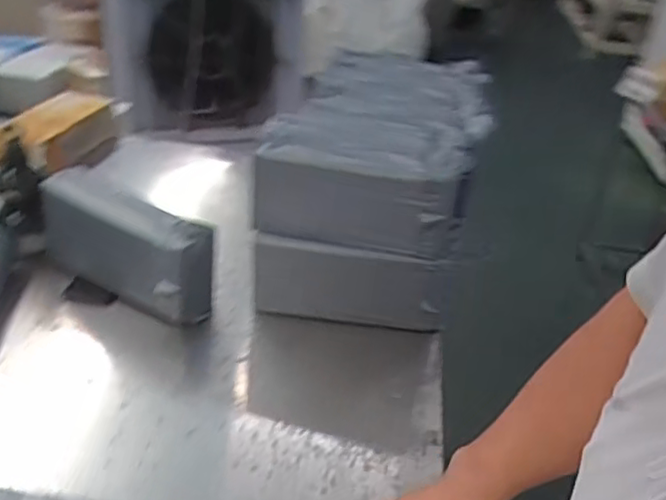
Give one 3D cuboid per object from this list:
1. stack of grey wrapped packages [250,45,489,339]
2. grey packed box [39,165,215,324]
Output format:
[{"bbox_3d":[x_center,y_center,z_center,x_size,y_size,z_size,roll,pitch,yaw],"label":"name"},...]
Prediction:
[{"bbox_3d":[0.096,-0.155,1.262,0.321,0.274,0.673,12,31,10],"label":"stack of grey wrapped packages"},{"bbox_3d":[-0.340,-0.010,1.068,0.334,0.175,0.078,24,35,27],"label":"grey packed box"}]

